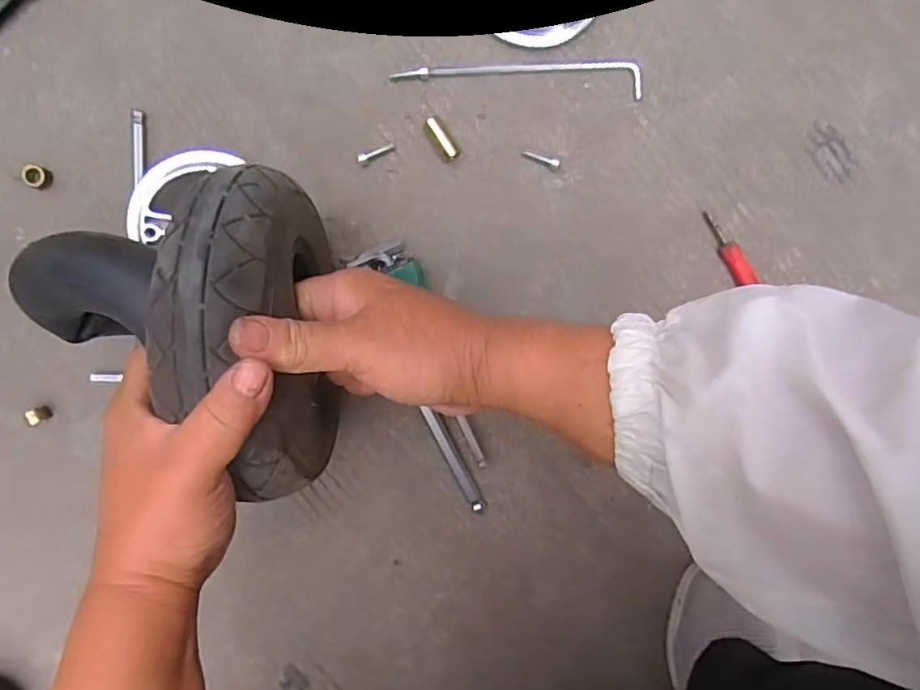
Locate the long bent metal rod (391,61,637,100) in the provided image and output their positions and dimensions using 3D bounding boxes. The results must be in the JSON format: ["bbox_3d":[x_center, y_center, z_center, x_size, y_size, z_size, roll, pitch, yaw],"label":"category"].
[{"bbox_3d":[0.042,-0.193,0.419,0.178,0.006,0.024,0,95,-4],"label":"long bent metal rod"}]

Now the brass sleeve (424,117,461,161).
[{"bbox_3d":[-0.012,-0.146,0.417,0.015,0.013,0.031,-37,97,0],"label":"brass sleeve"}]

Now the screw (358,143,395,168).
[{"bbox_3d":[-0.059,-0.135,0.415,0.028,0.008,0.008,-29,97,-1],"label":"screw"}]

